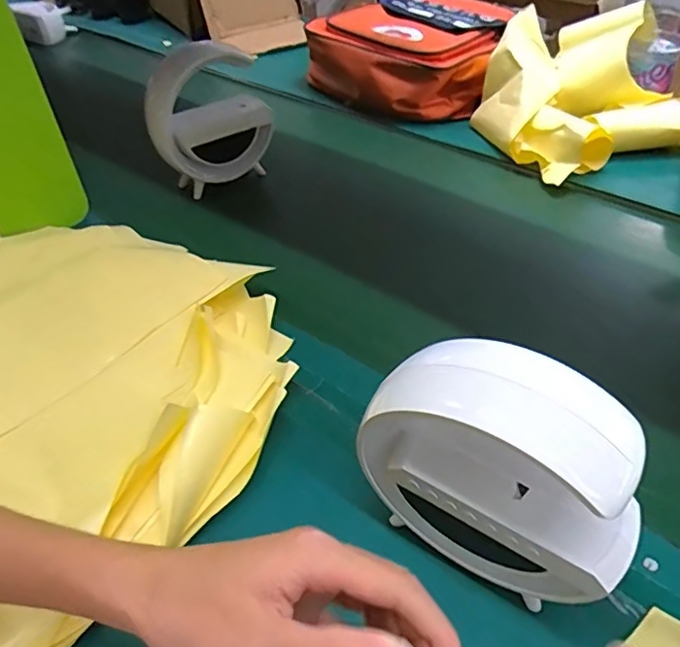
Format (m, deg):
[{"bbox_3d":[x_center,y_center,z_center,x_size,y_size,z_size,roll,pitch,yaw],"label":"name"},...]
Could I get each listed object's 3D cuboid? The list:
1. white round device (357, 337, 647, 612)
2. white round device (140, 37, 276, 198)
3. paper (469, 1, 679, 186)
[{"bbox_3d":[0.083,0.090,0.314,0.139,0.160,0.051,23,49,23],"label":"white round device"},{"bbox_3d":[-0.153,-0.243,0.674,0.150,0.156,0.044,-24,48,-22],"label":"white round device"},{"bbox_3d":[0.318,-0.317,0.769,0.240,0.122,0.237,-19,46,-18],"label":"paper"}]

